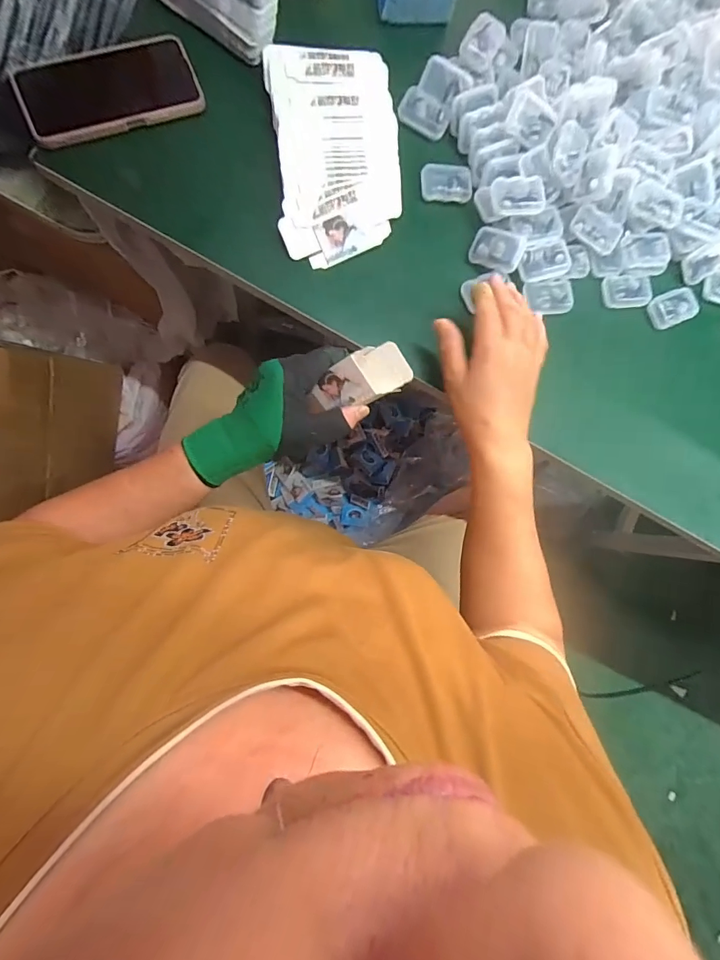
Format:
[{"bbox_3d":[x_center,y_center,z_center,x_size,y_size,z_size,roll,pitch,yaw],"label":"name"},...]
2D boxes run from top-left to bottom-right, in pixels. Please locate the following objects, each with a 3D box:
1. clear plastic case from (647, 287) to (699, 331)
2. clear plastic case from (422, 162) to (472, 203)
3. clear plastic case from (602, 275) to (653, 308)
[{"bbox_3d":[0.365,-0.200,0.489,0.053,0.011,0.037,-23,90,-9],"label":"clear plastic case"},{"bbox_3d":[0.095,-0.326,0.460,0.056,0.012,0.040,-1,87,-9],"label":"clear plastic case"},{"bbox_3d":[0.305,-0.217,0.481,0.055,0.013,0.034,-4,87,-9],"label":"clear plastic case"}]

